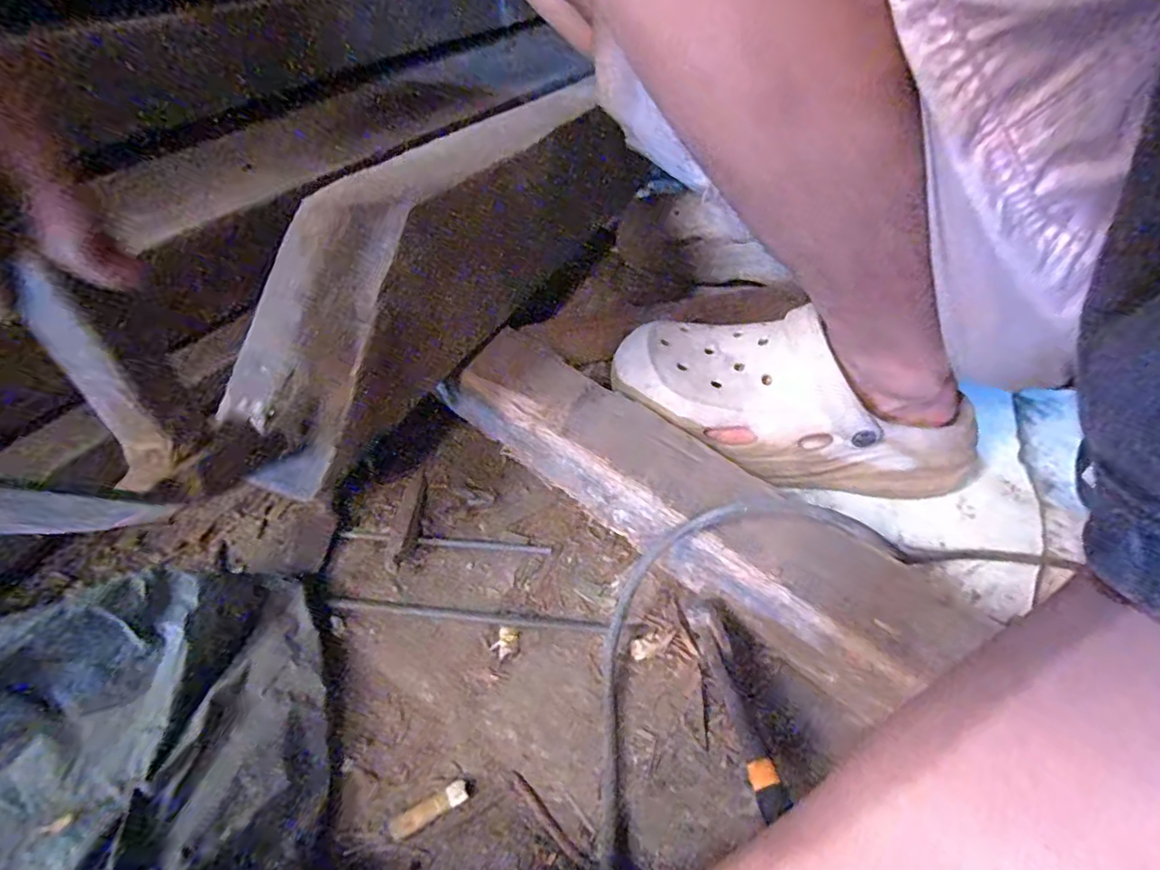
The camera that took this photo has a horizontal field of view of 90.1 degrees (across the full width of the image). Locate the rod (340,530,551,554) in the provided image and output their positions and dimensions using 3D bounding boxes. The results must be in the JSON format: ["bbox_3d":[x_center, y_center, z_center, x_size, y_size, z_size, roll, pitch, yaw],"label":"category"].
[{"bbox_3d":[-0.087,0.070,0.381,0.134,0.006,0.007,5,44,-1],"label":"rod"}]

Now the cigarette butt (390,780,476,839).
[{"bbox_3d":[-0.071,0.180,0.279,0.041,0.005,0.010,-20,49,-25],"label":"cigarette butt"}]

